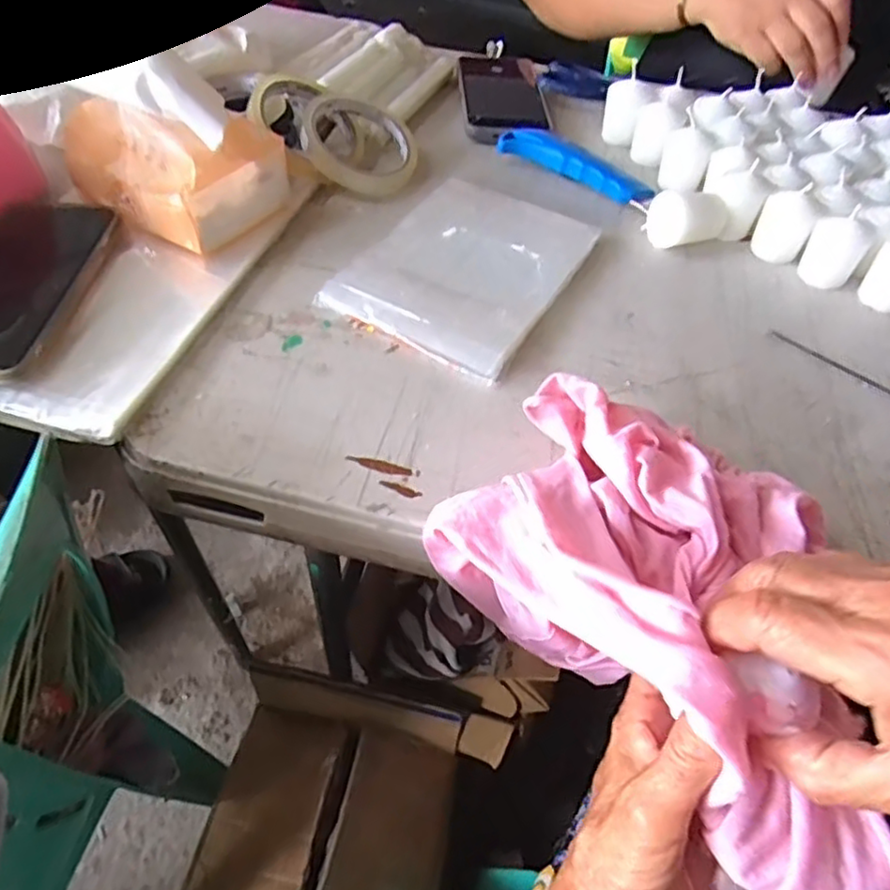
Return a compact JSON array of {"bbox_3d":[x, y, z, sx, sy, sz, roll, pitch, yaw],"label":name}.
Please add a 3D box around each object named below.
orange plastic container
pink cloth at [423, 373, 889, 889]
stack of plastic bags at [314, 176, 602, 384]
[{"bbox_3d":[-0.187,-0.195,0.453,0.131,0.066,0.095,27,55,15],"label":"orange plastic container"},{"bbox_3d":[0.116,0.063,0.281,0.140,0.074,0.231,-31,61,-25],"label":"pink cloth"},{"bbox_3d":[0.016,-0.125,0.450,0.129,0.012,0.181,26,55,15],"label":"stack of plastic bags"}]

